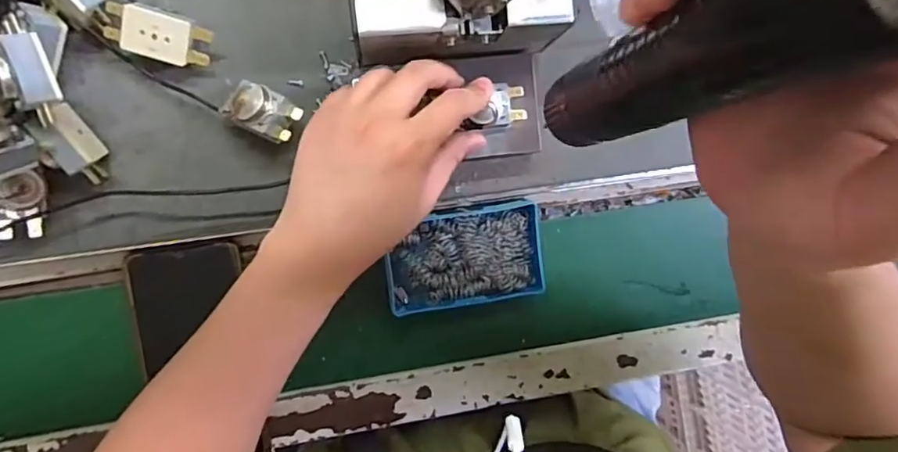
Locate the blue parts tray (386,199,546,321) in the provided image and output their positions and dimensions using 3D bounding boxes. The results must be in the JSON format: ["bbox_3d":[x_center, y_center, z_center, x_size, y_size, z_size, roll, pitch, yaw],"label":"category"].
[{"bbox_3d":[0.011,0.023,0.426,0.113,0.028,0.070,-9,96,-7],"label":"blue parts tray"}]

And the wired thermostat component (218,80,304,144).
[{"bbox_3d":[-0.119,-0.072,0.364,0.045,0.032,0.030,26,91,-9],"label":"wired thermostat component"}]

